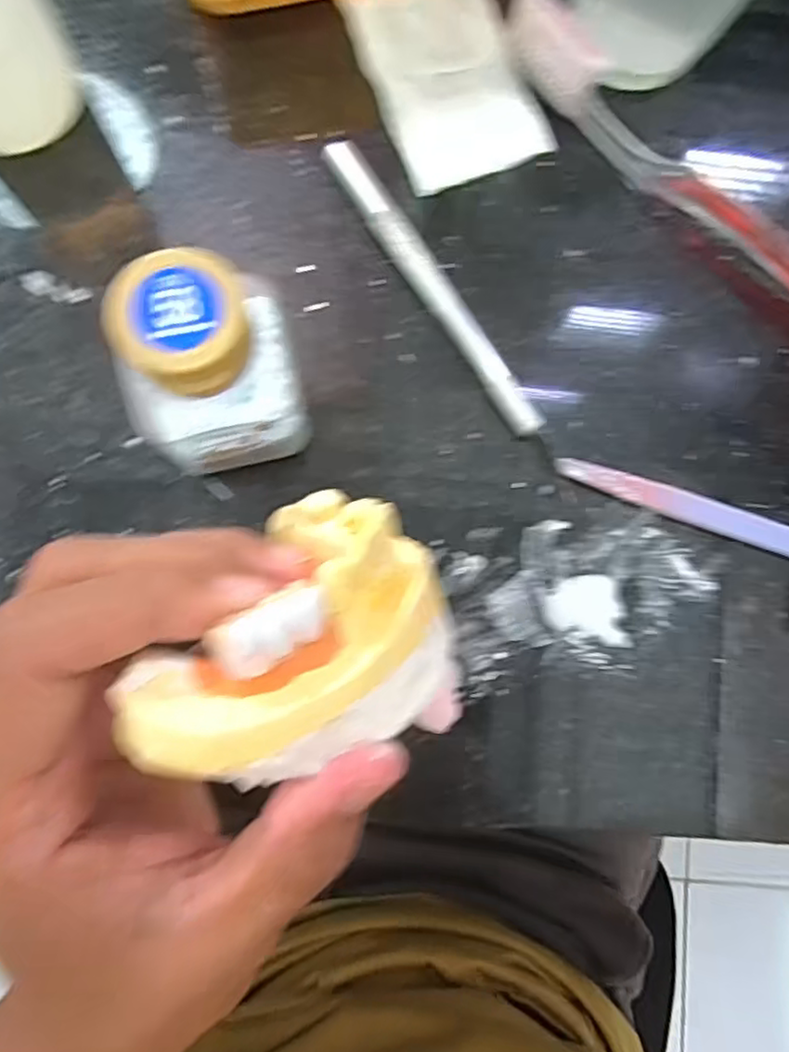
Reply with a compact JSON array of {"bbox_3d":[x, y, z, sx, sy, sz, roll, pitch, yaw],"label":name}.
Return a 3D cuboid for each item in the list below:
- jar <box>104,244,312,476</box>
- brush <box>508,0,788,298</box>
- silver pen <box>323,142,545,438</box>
[{"bbox_3d":[-0.046,-0.037,0.177,0.039,0.074,0.039,-10,85,-4],"label":"jar"},{"bbox_3d":[0.100,-0.114,0.220,0.167,0.021,0.014,41,83,1],"label":"brush"},{"bbox_3d":[0.012,-0.079,0.217,0.009,0.008,0.115,-34,87,-6],"label":"silver pen"}]

